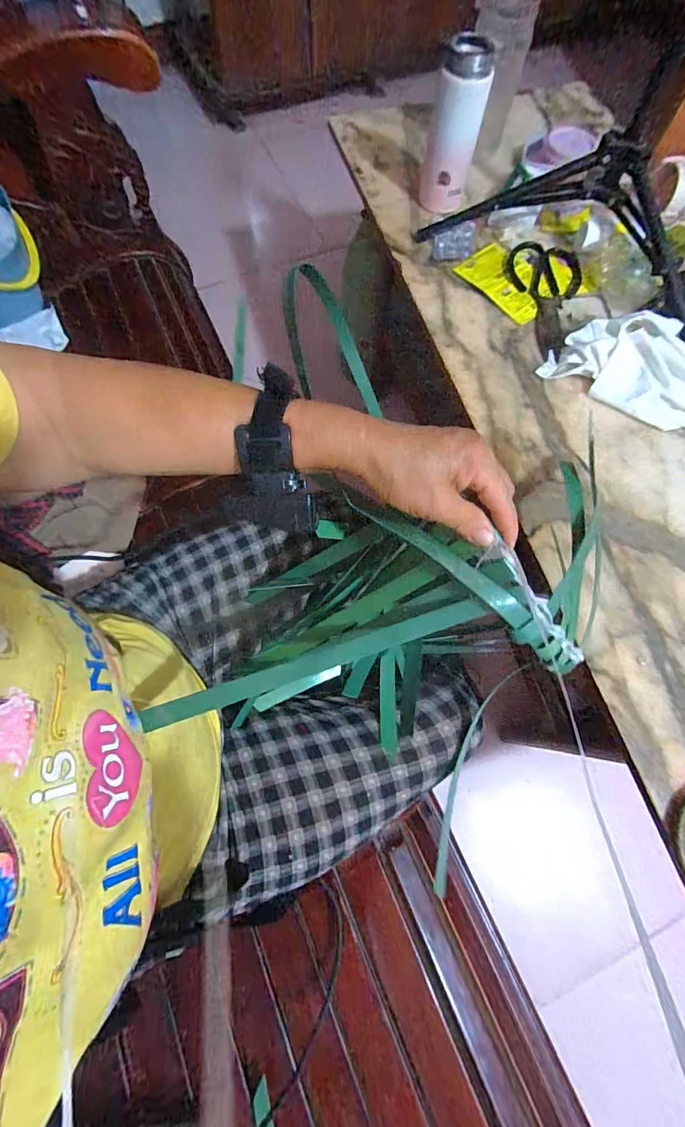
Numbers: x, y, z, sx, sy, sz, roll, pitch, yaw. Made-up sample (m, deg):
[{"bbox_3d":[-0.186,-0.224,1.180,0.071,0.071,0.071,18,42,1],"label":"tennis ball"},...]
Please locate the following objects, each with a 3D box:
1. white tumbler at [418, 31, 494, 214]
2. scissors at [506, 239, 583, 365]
[{"bbox_3d":[0.155,-0.600,0.582,0.066,0.159,0.073,11,71,3],"label":"white tumbler"},{"bbox_3d":[0.276,-0.367,0.584,0.104,0.012,0.206,12,70,4],"label":"scissors"}]

